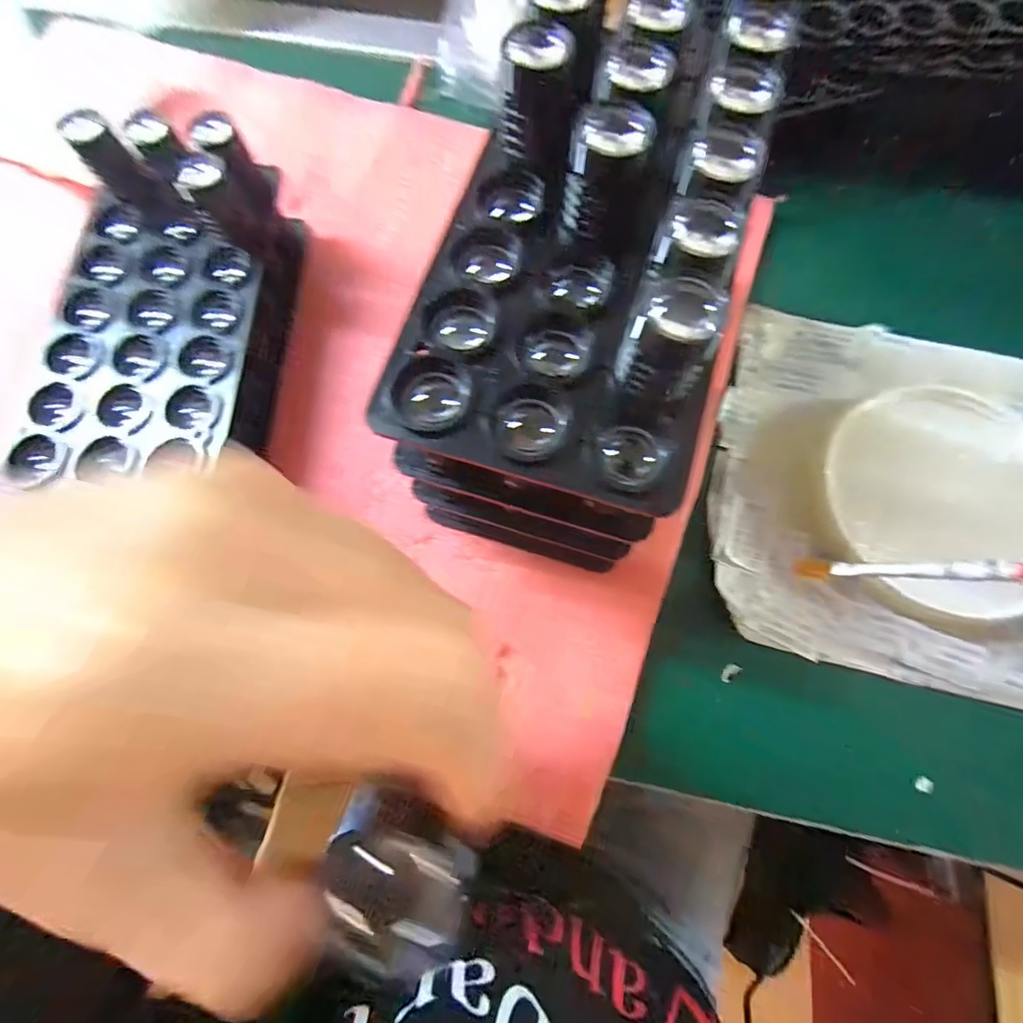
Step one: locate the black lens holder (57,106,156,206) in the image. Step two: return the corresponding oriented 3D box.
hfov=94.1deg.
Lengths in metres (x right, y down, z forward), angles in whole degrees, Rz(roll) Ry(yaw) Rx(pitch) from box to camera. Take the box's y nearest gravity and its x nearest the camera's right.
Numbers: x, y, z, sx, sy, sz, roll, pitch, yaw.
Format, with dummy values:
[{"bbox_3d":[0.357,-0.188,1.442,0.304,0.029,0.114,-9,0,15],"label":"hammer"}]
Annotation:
[{"bbox_3d":[-0.199,-0.174,0.240,0.021,0.036,0.029,-38,77,-10],"label":"black lens holder"}]

